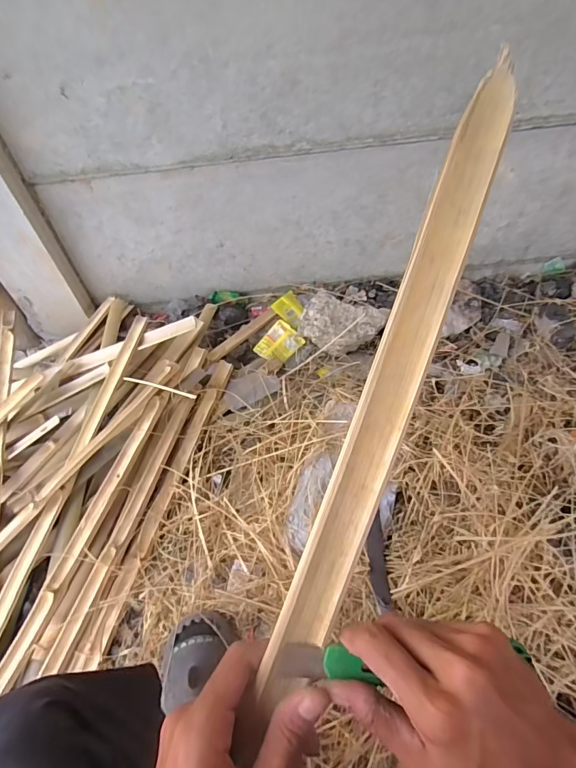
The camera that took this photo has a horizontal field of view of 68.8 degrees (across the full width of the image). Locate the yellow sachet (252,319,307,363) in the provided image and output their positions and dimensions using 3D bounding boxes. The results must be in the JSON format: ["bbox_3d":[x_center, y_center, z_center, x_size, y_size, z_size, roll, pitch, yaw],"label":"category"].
[{"bbox_3d":[-0.026,-0.113,1.198,0.098,0.016,0.120,43,79,9],"label":"yellow sachet"}]

